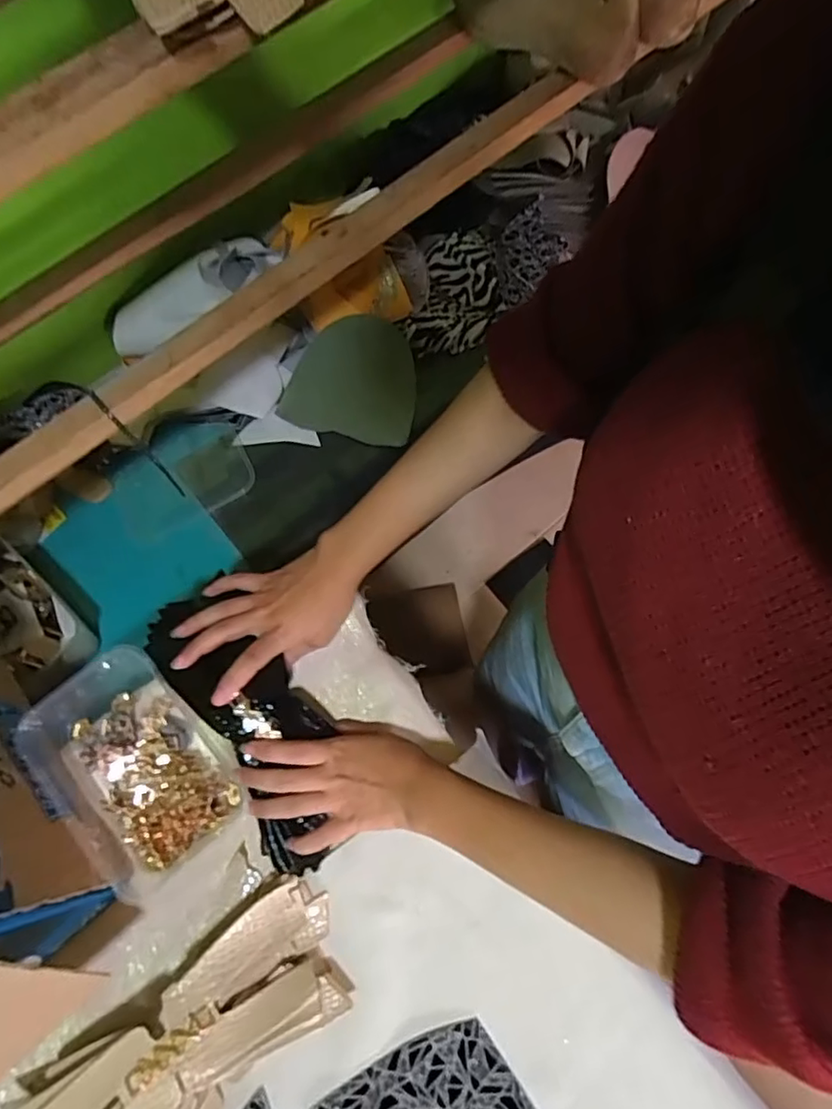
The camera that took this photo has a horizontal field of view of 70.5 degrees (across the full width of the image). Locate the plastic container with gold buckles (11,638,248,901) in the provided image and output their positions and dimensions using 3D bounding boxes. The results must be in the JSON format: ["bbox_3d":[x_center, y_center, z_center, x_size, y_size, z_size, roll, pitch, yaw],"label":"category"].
[{"bbox_3d":[-0.231,0.163,0.481,0.129,0.073,0.181,-38,71,-12],"label":"plastic container with gold buckles"}]

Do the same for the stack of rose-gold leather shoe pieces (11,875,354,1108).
[{"bbox_3d":[-0.157,0.354,0.398,0.244,0.059,0.122,-35,70,-11],"label":"stack of rose-gold leather shoe pieces"}]

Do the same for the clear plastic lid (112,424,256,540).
[{"bbox_3d":[-0.297,-0.098,0.745,0.169,0.020,0.125,-26,69,-5],"label":"clear plastic lid"}]

